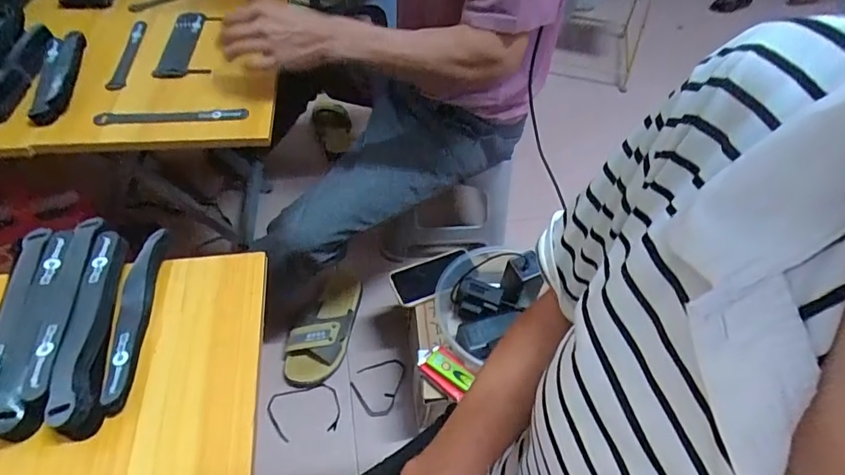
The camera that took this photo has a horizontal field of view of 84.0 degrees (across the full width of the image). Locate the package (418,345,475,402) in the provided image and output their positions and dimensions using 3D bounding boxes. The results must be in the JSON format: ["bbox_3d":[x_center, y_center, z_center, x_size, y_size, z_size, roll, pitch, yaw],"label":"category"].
[{"bbox_3d":[0.036,0.208,0.755,0.090,0.020,0.054,39,57,24],"label":"package"}]

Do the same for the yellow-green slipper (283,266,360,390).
[{"bbox_3d":[-0.196,0.179,0.959,0.100,0.070,0.248,16,50,7],"label":"yellow-green slipper"}]

